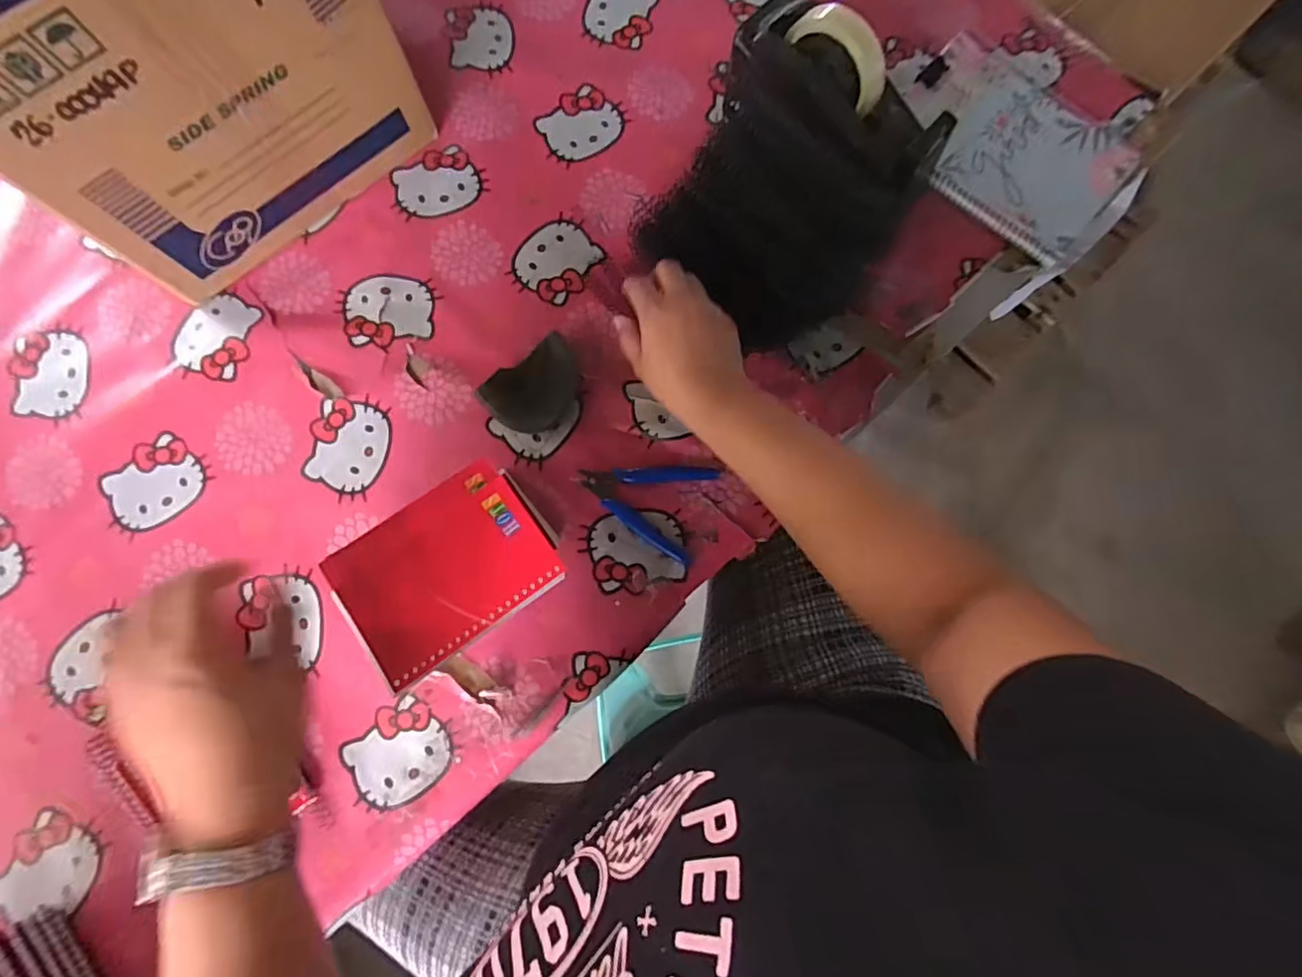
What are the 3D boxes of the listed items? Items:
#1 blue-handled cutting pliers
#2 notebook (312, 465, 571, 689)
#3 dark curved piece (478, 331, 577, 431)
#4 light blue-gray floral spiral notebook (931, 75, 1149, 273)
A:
[{"bbox_3d":[-0.006,0.004,0.516,0.111,0.007,0.084,22,80,3],"label":"blue-handled cutting pliers"},{"bbox_3d":[-0.139,0.053,0.398,0.139,0.016,0.103,-35,82,-7],"label":"notebook"},{"bbox_3d":[-0.102,-0.086,0.521,0.085,0.029,0.060,-32,81,-6],"label":"dark curved piece"},{"bbox_3d":[0.373,-0.306,0.569,0.166,0.017,0.146,41,82,7],"label":"light blue-gray floral spiral notebook"}]

